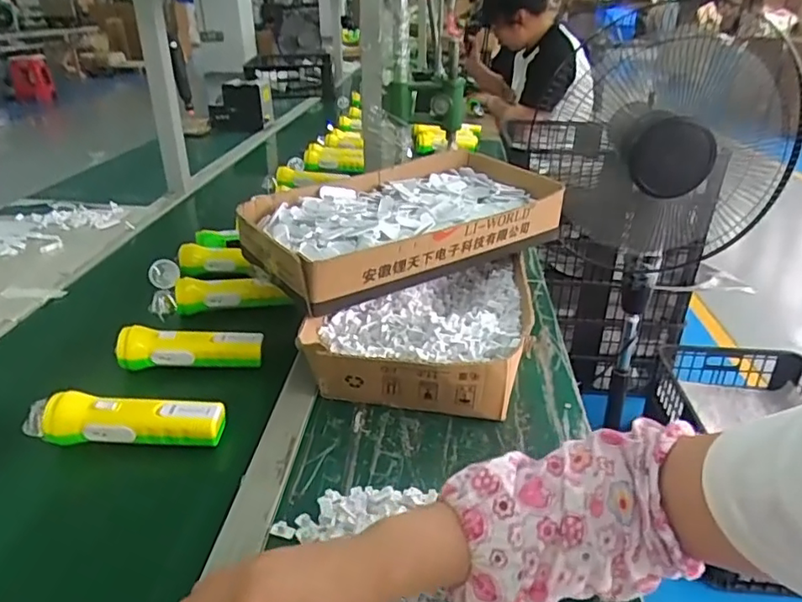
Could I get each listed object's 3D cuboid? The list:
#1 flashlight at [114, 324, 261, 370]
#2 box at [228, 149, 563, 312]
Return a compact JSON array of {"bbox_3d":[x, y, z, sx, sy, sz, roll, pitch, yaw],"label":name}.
[{"bbox_3d":[-0.250,0.055,0.681,0.161,0.038,0.039,-3,29,-3],"label":"flashlight"},{"bbox_3d":[0.006,-0.112,0.800,0.423,0.084,0.242,-17,33,-26],"label":"box"}]

